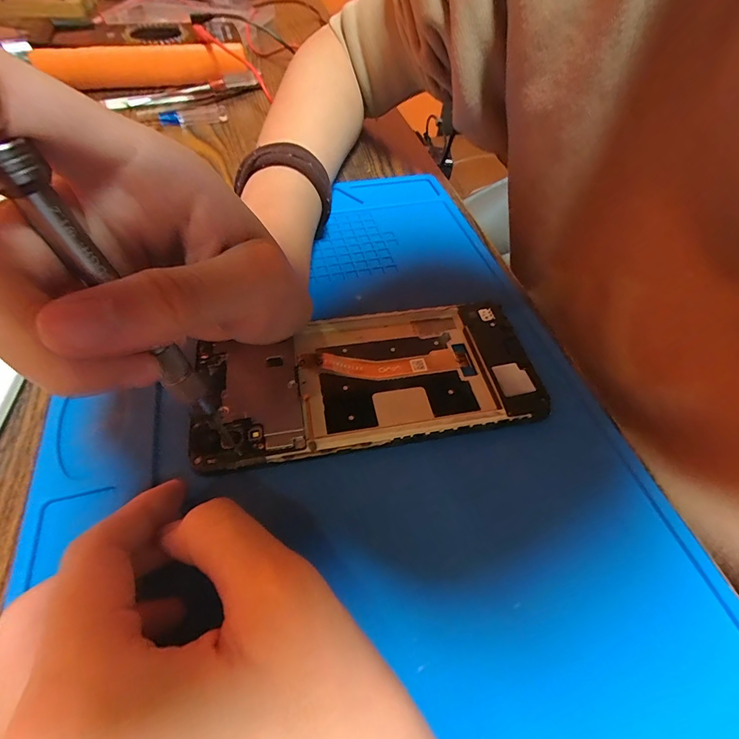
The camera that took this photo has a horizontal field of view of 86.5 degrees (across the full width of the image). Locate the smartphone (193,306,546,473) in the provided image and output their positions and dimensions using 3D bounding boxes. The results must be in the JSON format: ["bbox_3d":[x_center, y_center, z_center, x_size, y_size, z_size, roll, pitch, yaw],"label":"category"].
[{"bbox_3d":[0.000,0.003,0.176,0.146,0.011,0.067,-8,55,-9],"label":"smartphone"}]

